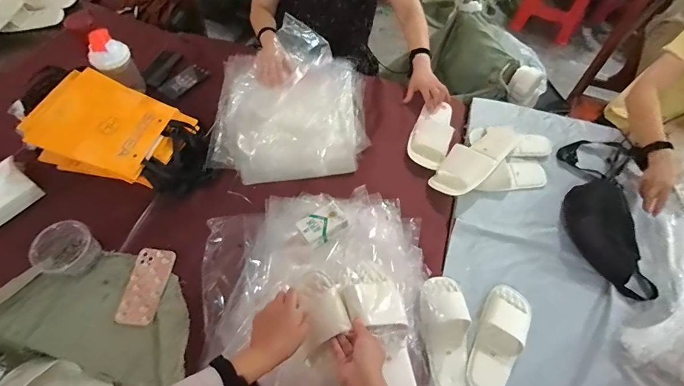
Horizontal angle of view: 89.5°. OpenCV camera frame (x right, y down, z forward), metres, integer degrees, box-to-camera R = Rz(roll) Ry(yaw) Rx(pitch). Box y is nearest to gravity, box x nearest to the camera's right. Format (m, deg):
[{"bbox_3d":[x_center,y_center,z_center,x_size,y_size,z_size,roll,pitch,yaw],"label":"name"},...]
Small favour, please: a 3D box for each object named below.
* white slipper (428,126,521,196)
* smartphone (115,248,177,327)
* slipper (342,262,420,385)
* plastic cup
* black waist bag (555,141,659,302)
[{"bbox_3d":[0.361,-0.090,0.932,0.268,0.062,0.114,-38,67,-7],"label":"white slipper"},{"bbox_3d":[-0.436,0.206,0.767,0.083,0.014,0.164,7,59,1],"label":"smartphone"},{"bbox_3d":[0.077,0.247,0.603,0.096,0.071,0.259,-19,76,-13],"label":"slipper"},{"bbox_3d":[-0.599,0.125,0.754,0.094,0.077,0.117,27,62,13],"label":"plastic cup"},{"bbox_3d":[0.670,0.016,0.868,0.188,0.114,0.452,14,60,6],"label":"black waist bag"}]

